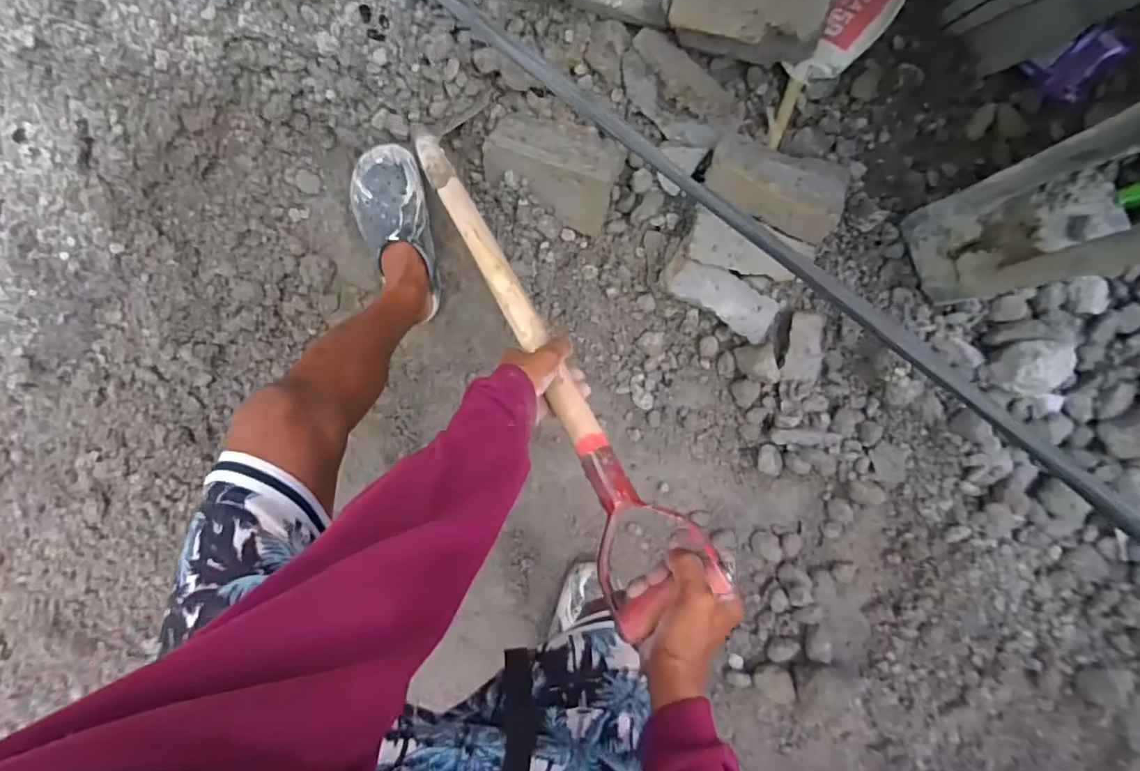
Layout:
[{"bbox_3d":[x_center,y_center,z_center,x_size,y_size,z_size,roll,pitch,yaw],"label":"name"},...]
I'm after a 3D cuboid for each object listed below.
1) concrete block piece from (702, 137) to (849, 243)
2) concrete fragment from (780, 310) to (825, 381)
[{"bbox_3d":[0.306,-0.295,0.838,0.208,0.098,0.103,14,131,-5],"label":"concrete block piece"},{"bbox_3d":[0.393,-0.064,0.926,0.052,0.025,0.119,0,112,0],"label":"concrete fragment"}]

